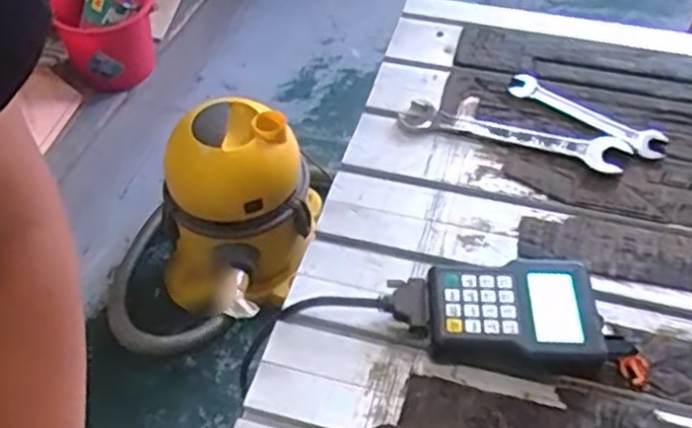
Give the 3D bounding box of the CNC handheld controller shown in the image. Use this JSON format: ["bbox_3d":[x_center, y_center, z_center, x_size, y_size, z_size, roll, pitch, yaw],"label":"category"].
[{"bbox_3d":[0.150,0.090,0.646,0.159,0.037,0.110,2,49,3],"label":"CNC handheld controller"}]

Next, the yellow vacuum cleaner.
[{"bbox_3d":[-0.259,0.065,1.427,0.430,0.410,0.355,-13,50,-10],"label":"yellow vacuum cleaner"}]

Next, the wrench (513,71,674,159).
[{"bbox_3d":[0.282,-0.119,0.843,0.194,0.007,0.042,33,57,26],"label":"wrench"}]

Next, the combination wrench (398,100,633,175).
[{"bbox_3d":[0.188,-0.095,0.819,0.254,0.014,0.054,17,51,15],"label":"combination wrench"}]

